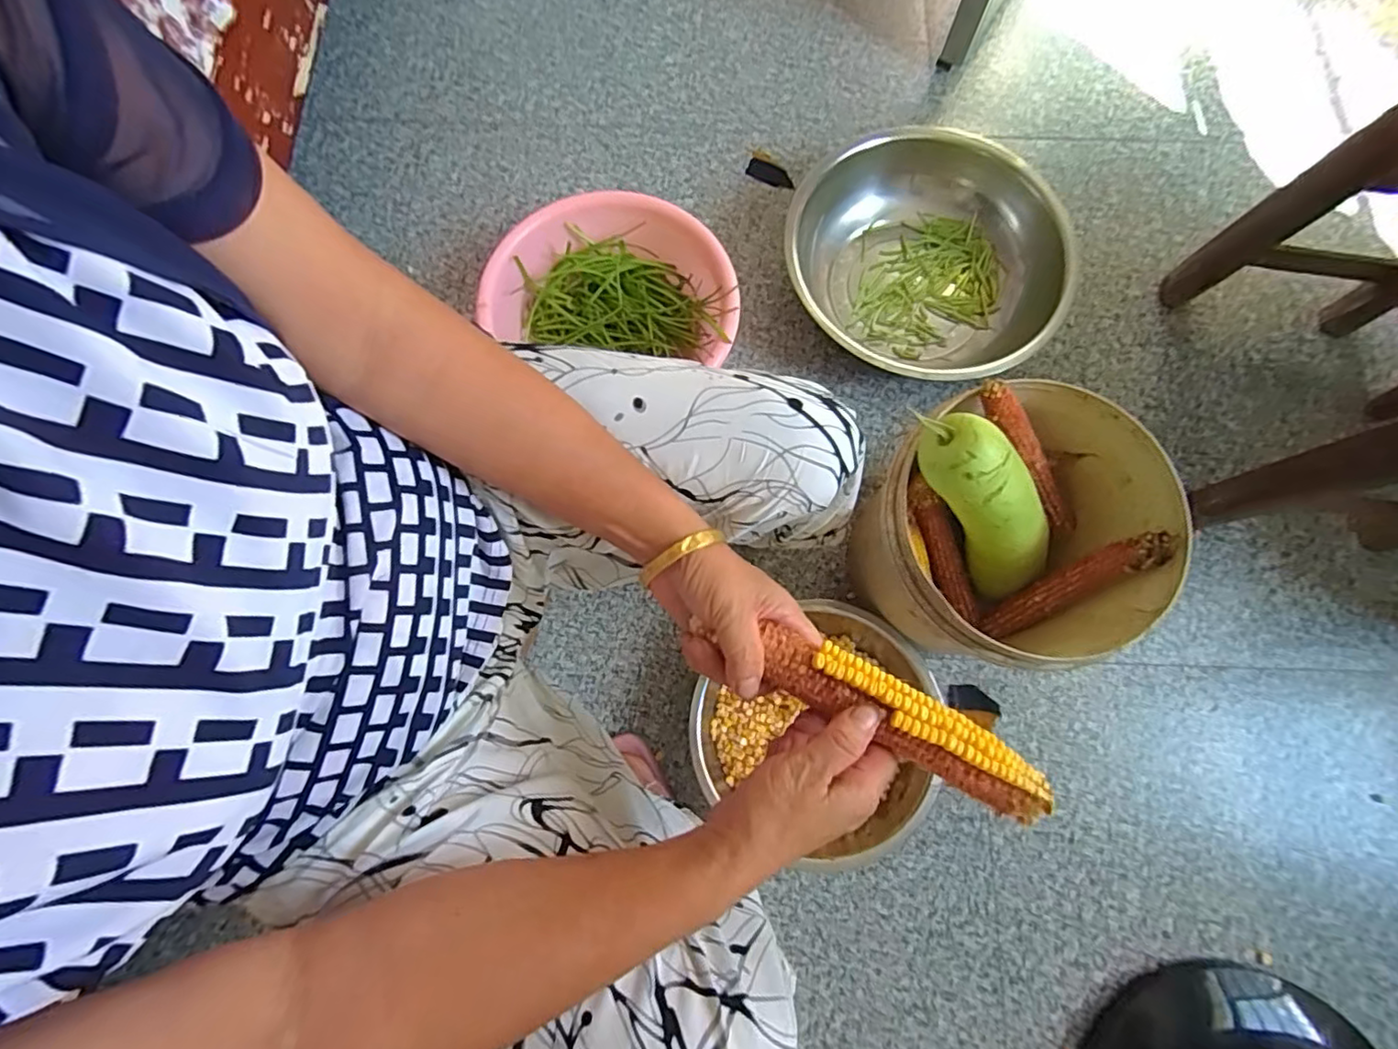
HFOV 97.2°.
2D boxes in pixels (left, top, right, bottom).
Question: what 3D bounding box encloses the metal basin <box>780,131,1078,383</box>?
[{"bbox_3d":[0.301,-0.359,0.857,0.359,0.107,0.362,0,76,0],"label":"metal basin"}]

